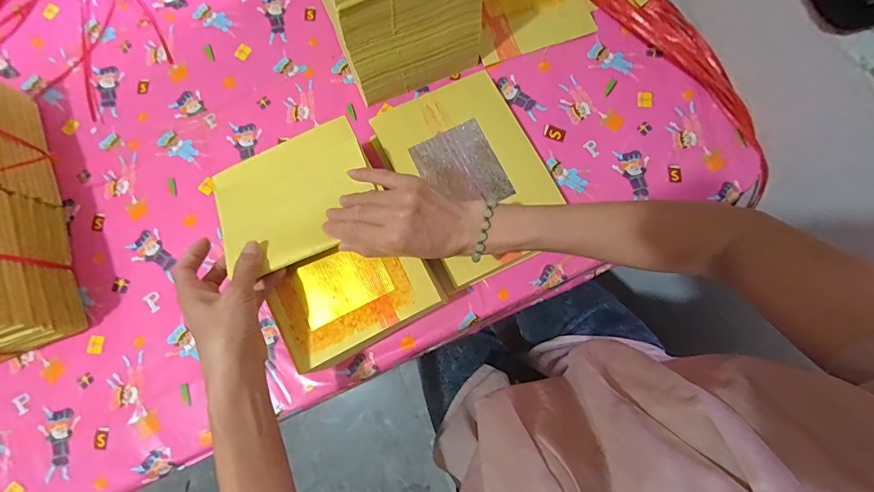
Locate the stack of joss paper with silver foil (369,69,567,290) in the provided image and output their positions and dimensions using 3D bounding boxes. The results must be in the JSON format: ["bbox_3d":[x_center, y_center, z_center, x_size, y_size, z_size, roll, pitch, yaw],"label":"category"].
[{"bbox_3d":[0.041,-0.089,0.501,0.164,0.043,0.230,-29,80,-4],"label":"stack of joss paper with silver foil"}]

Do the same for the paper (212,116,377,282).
[{"bbox_3d":[-0.143,-0.052,0.411,0.154,0.007,0.139,-23,67,-5],"label":"paper"}]

